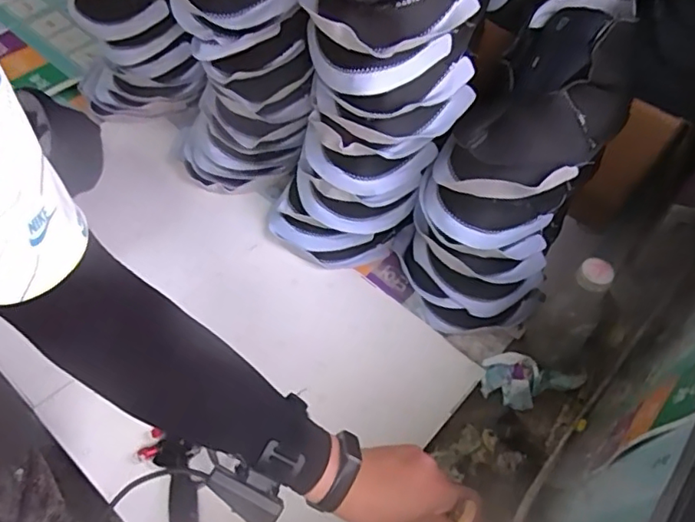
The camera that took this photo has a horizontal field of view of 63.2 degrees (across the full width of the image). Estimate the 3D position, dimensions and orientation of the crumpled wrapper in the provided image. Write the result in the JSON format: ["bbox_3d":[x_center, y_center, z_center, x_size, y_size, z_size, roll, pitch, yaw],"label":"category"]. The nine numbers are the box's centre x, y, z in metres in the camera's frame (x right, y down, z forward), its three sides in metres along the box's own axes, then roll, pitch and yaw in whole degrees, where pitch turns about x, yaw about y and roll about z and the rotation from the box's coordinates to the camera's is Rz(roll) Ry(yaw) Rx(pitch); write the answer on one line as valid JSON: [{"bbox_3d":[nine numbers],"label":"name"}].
[{"bbox_3d":[0.257,0.157,0.750,0.142,0.053,0.060,0,53,-4],"label":"crumpled wrapper"}]

